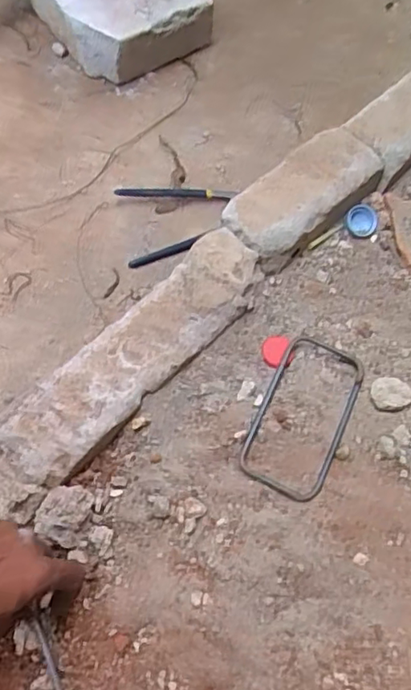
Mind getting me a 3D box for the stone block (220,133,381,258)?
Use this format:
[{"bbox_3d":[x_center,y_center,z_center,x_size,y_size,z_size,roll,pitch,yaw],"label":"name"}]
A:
[{"bbox_3d":[0.094,-0.150,0.600,0.169,0.048,0.072,-40,75,-16],"label":"stone block"}]

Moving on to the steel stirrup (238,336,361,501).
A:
[{"bbox_3d":[0.089,0.063,0.543,0.076,0.008,0.148,24,69,7],"label":"steel stirrup"}]

